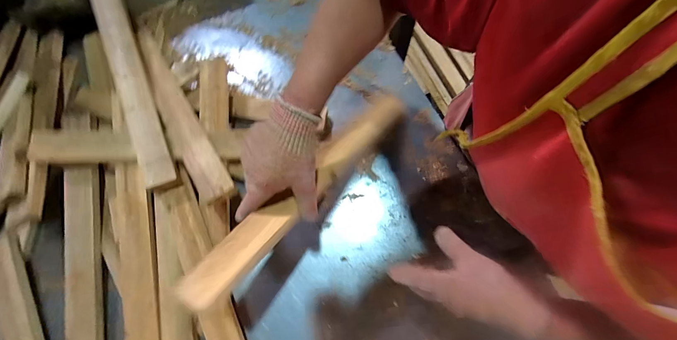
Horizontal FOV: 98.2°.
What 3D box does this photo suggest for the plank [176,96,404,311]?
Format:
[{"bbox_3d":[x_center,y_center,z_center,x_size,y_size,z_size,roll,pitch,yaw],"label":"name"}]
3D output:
[{"bbox_3d":[-0.015,-0.009,0.446,0.060,0.034,0.499,34,48,12],"label":"plank"}]

